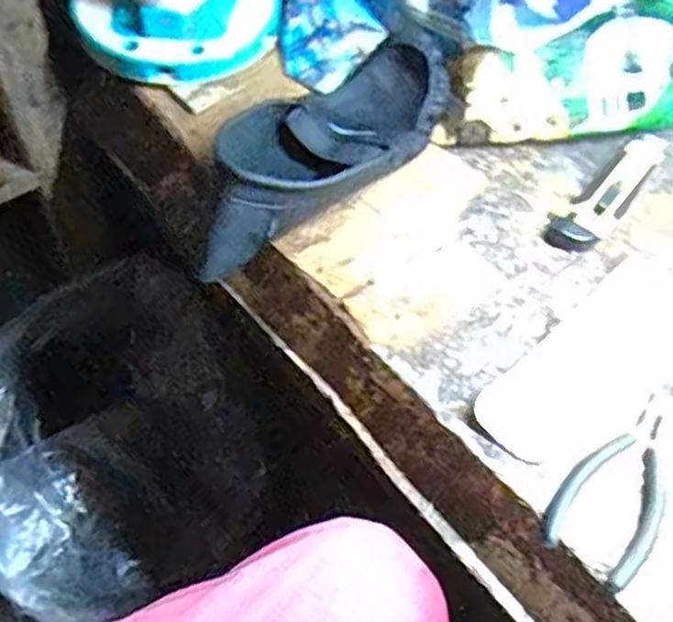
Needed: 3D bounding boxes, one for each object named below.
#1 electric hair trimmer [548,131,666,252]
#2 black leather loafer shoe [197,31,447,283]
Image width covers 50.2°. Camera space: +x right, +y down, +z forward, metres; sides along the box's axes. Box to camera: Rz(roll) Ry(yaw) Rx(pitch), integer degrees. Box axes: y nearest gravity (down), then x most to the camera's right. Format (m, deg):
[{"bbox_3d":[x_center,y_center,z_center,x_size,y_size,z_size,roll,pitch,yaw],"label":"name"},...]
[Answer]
[{"bbox_3d":[0.229,-0.100,0.587,0.036,0.017,0.160,37,59,22],"label":"electric hair trimmer"},{"bbox_3d":[-0.012,-0.121,0.547,0.099,0.073,0.250,32,57,19],"label":"black leather loafer shoe"}]

